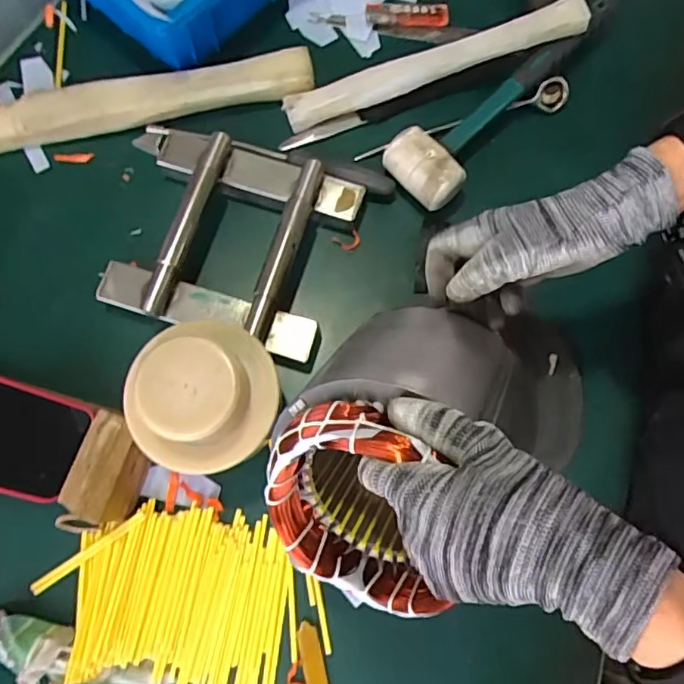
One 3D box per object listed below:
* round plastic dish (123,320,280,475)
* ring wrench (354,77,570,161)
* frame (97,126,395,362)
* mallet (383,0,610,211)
[{"bbox_3d":[-0.096,0.037,0.395,0.103,0.047,0.108,-8,83,-10],"label":"round plastic dish"},{"bbox_3d":[0.119,-0.221,0.553,0.222,0.017,0.025,-15,77,-4],"label":"ring wrench"},{"bbox_3d":[-0.090,-0.101,0.506,0.238,0.046,0.198,15,77,3],"label":"frame"},{"bbox_3d":[0.147,-0.239,0.535,0.081,0.049,0.265,39,79,8],"label":"mallet"}]

